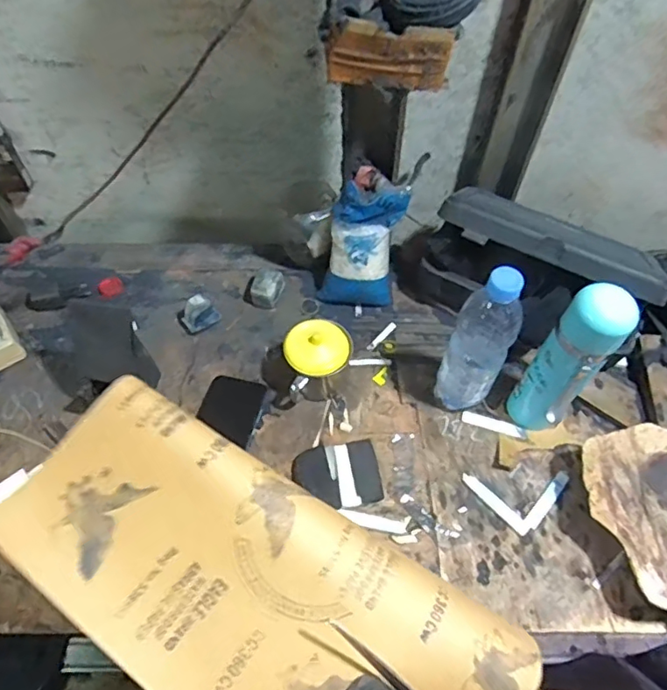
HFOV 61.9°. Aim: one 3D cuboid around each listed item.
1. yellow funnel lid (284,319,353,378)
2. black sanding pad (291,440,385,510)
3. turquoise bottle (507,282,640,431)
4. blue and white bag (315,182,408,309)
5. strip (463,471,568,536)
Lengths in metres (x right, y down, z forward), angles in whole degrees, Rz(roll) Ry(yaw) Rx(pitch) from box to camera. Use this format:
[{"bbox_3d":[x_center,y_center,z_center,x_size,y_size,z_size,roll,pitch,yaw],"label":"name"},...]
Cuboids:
[{"bbox_3d":[-0.016,0.003,0.690,0.086,0.013,0.070,-8,89,-22],"label":"yellow funnel lid"},{"bbox_3d":[0.007,0.157,0.670,0.103,0.029,0.079,-15,59,-11],"label":"black sanding pad"},{"bbox_3d":[0.262,0.026,0.638,0.057,0.241,0.066,-32,64,-20],"label":"turquoise bottle"},{"bbox_3d":[0.042,-0.137,0.787,0.105,0.151,0.100,8,57,3],"label":"blue and white bag"},{"bbox_3d":[0.225,0.188,0.666,0.125,0.005,0.077,0,57,-2],"label":"strip"}]

